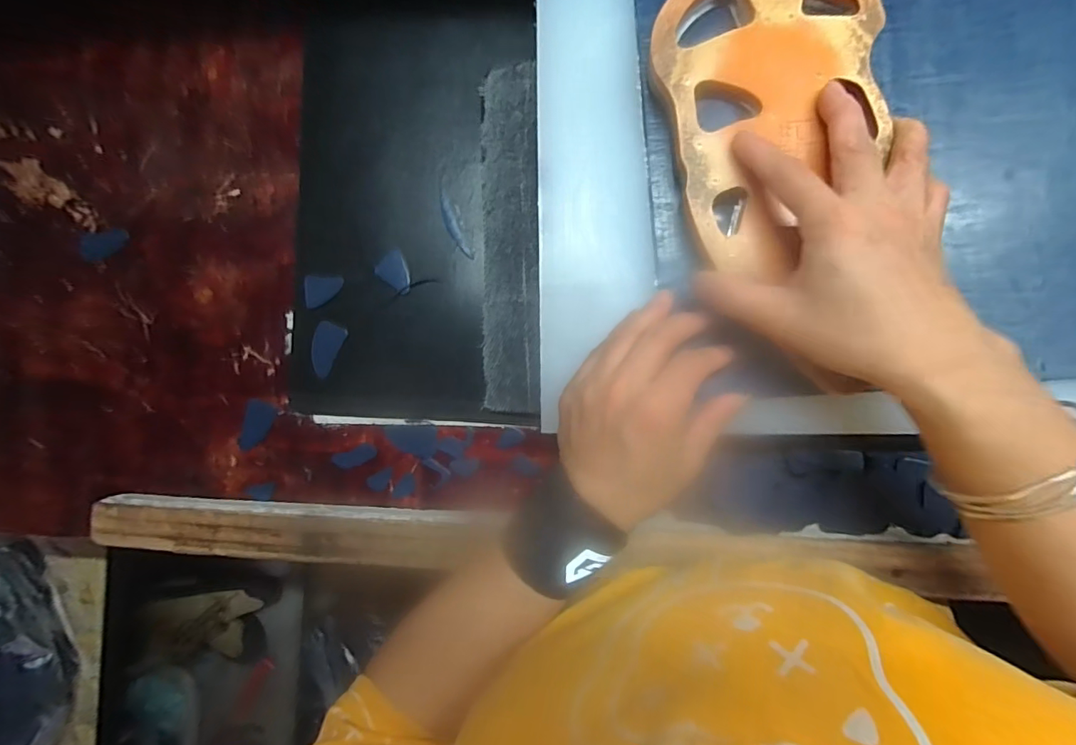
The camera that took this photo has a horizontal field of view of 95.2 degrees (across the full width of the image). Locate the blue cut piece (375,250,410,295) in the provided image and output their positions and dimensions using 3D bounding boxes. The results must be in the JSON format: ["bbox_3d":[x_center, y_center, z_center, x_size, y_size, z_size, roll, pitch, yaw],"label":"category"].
[{"bbox_3d":[-0.101,-0.071,0.351,0.022,0.004,0.028,-45,85,4],"label":"blue cut piece"}]

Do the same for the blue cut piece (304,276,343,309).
[{"bbox_3d":[-0.157,-0.058,0.358,0.029,0.006,0.023,5,90,6],"label":"blue cut piece"}]

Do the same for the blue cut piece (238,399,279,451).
[{"bbox_3d":[-0.210,0.040,0.369,0.022,0.004,0.038,11,92,-7],"label":"blue cut piece"}]

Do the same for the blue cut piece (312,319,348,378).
[{"bbox_3d":[-0.156,-0.019,0.360,0.023,0.005,0.038,29,92,6],"label":"blue cut piece"}]

